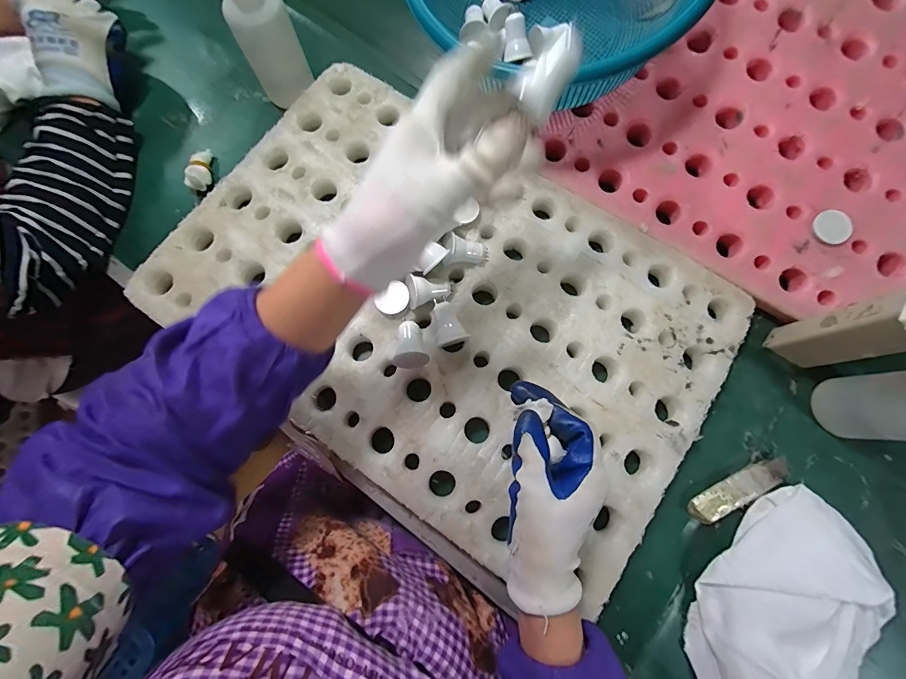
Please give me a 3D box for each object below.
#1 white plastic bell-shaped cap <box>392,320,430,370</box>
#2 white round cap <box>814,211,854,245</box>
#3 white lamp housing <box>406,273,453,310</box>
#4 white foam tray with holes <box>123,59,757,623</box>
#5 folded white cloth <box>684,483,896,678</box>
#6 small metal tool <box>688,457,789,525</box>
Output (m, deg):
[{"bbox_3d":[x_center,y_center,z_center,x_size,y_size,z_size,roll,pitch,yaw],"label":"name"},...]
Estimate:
[{"bbox_3d":[-0.043,0.005,0.368,0.030,0.031,0.046,-13,78,-4],"label":"white plastic bell-shaped cap"},{"bbox_3d":[0.385,-0.115,0.386,0.032,0.009,0.033,0,78,-2],"label":"white round cap"},{"bbox_3d":[-0.022,-0.048,0.383,0.044,0.030,0.028,-9,78,-3],"label":"white lamp housing"},{"bbox_3d":[-0.012,-0.036,0.409,0.545,0.040,0.356,34,79,7],"label":"white foam tray with holes"},{"bbox_3d":[0.301,0.246,0.338,0.132,0.053,0.207,37,79,6],"label":"folded white cloth"},{"bbox_3d":[0.286,0.148,0.381,0.110,0.014,0.026,-26,80,-7],"label":"small metal tool"}]

